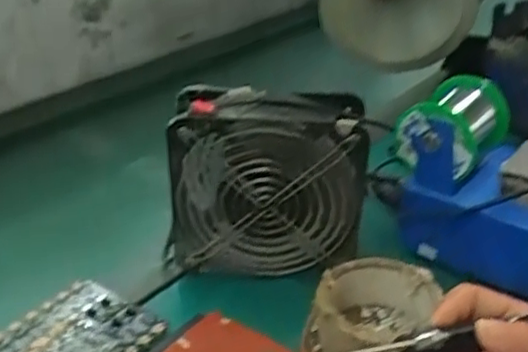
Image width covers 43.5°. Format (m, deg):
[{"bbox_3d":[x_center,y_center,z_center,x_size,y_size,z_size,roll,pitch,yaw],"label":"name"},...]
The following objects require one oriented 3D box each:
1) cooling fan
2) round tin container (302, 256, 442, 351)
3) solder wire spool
[{"bbox_3d":[0.000,0.011,0.534,0.159,0.156,0.051,0,28,4],"label":"cooling fan"},{"bbox_3d":[0.076,0.106,0.482,0.089,0.056,0.091,-2,28,1],"label":"round tin container"},{"bbox_3d":[0.164,-0.036,0.568,0.064,0.073,0.096,18,34,33],"label":"solder wire spool"}]

